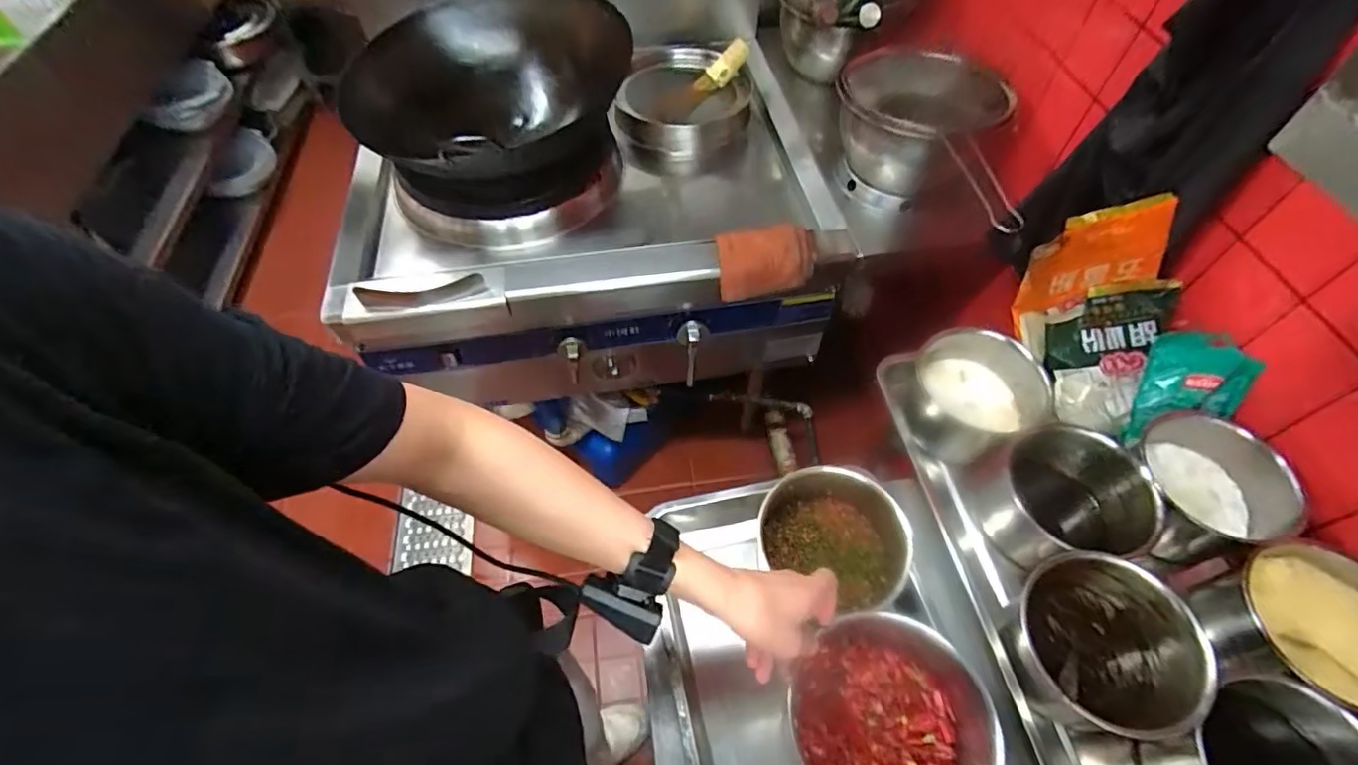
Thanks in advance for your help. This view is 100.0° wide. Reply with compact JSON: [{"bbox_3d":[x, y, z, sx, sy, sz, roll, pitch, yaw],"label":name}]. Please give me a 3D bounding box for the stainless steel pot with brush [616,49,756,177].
[{"bbox_3d":[0.016,-0.621,1.297,0.273,0.129,0.320,5,55,2],"label":"stainless steel pot with brush"}]

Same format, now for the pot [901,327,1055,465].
[{"bbox_3d":[0.376,0.010,0.734,0.153,0.122,0.145,1,55,-1],"label":"pot"}]

